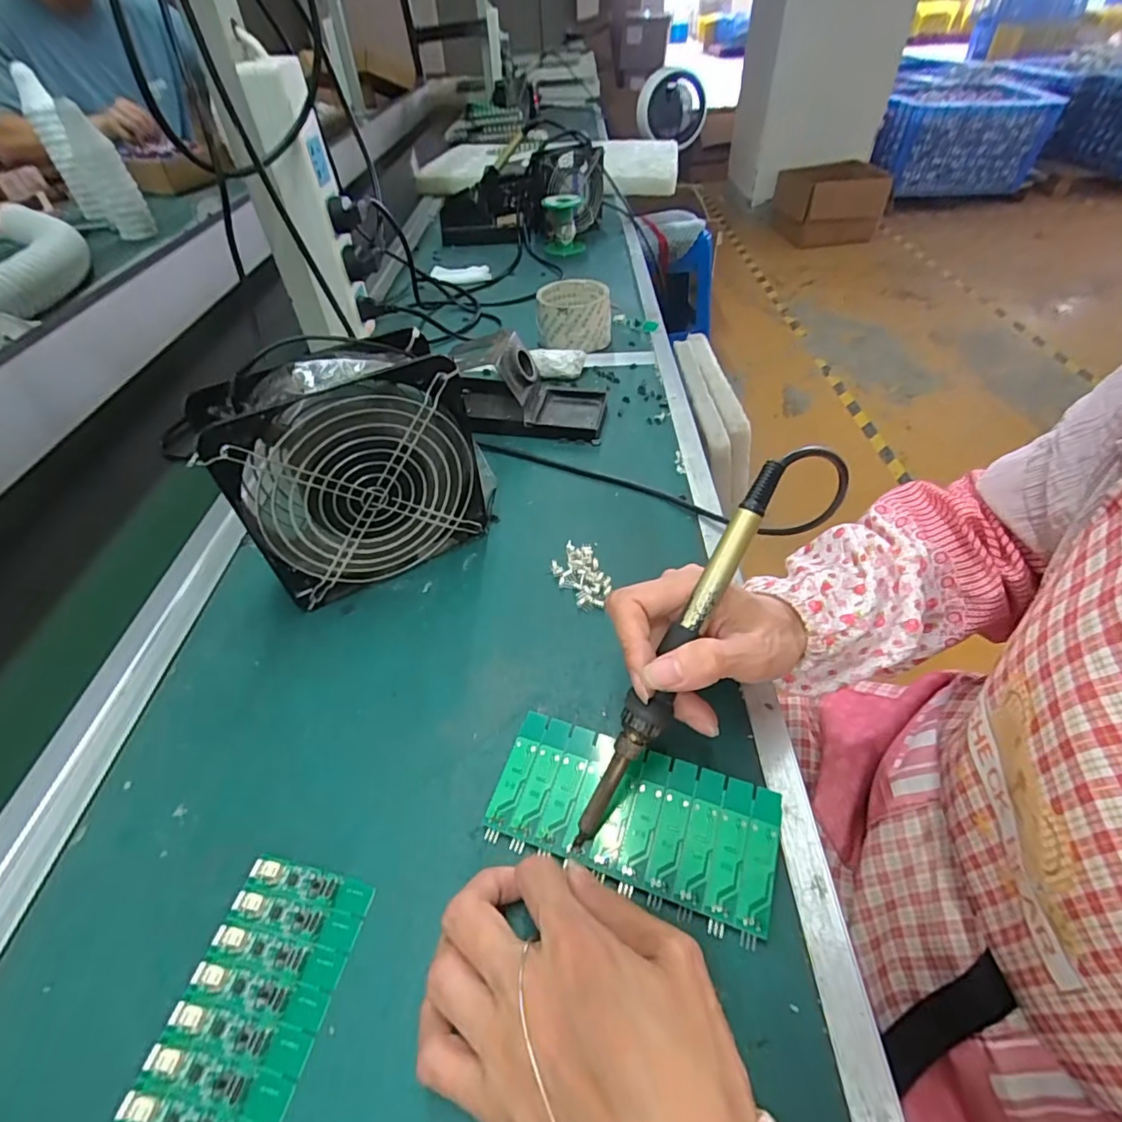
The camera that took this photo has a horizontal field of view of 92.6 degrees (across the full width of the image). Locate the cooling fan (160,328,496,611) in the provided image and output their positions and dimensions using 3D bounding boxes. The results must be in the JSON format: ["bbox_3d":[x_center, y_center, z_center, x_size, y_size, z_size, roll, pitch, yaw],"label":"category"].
[{"bbox_3d":[-0.131,-0.061,0.362,0.162,0.155,0.058,-24,50,-19],"label":"cooling fan"}]

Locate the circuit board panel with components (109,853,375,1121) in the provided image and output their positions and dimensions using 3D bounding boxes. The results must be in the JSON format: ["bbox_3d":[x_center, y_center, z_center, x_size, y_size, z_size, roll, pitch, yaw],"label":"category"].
[{"bbox_3d":[-0.135,0.201,0.219,0.064,0.006,0.136,8,48,10],"label":"circuit board panel with components"}]

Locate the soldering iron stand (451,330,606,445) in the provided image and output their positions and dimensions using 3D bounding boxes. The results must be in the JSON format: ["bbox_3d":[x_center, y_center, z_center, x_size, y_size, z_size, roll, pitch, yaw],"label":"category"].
[{"bbox_3d":[-0.033,-0.174,0.516,0.151,0.073,0.095,5,47,8],"label":"soldering iron stand"}]

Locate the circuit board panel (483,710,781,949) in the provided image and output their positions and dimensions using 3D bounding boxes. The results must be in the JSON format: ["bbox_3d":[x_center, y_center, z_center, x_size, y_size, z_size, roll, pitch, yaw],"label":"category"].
[{"bbox_3d":[0.035,0.128,0.270,0.137,0.012,0.065,14,49,16],"label":"circuit board panel"}]

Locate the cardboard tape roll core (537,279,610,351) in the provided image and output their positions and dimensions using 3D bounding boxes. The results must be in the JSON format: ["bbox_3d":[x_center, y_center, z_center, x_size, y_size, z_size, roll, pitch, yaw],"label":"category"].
[{"bbox_3d":[0.016,-0.287,0.627,0.085,0.052,0.085,-1,47,2],"label":"cardboard tape roll core"}]

